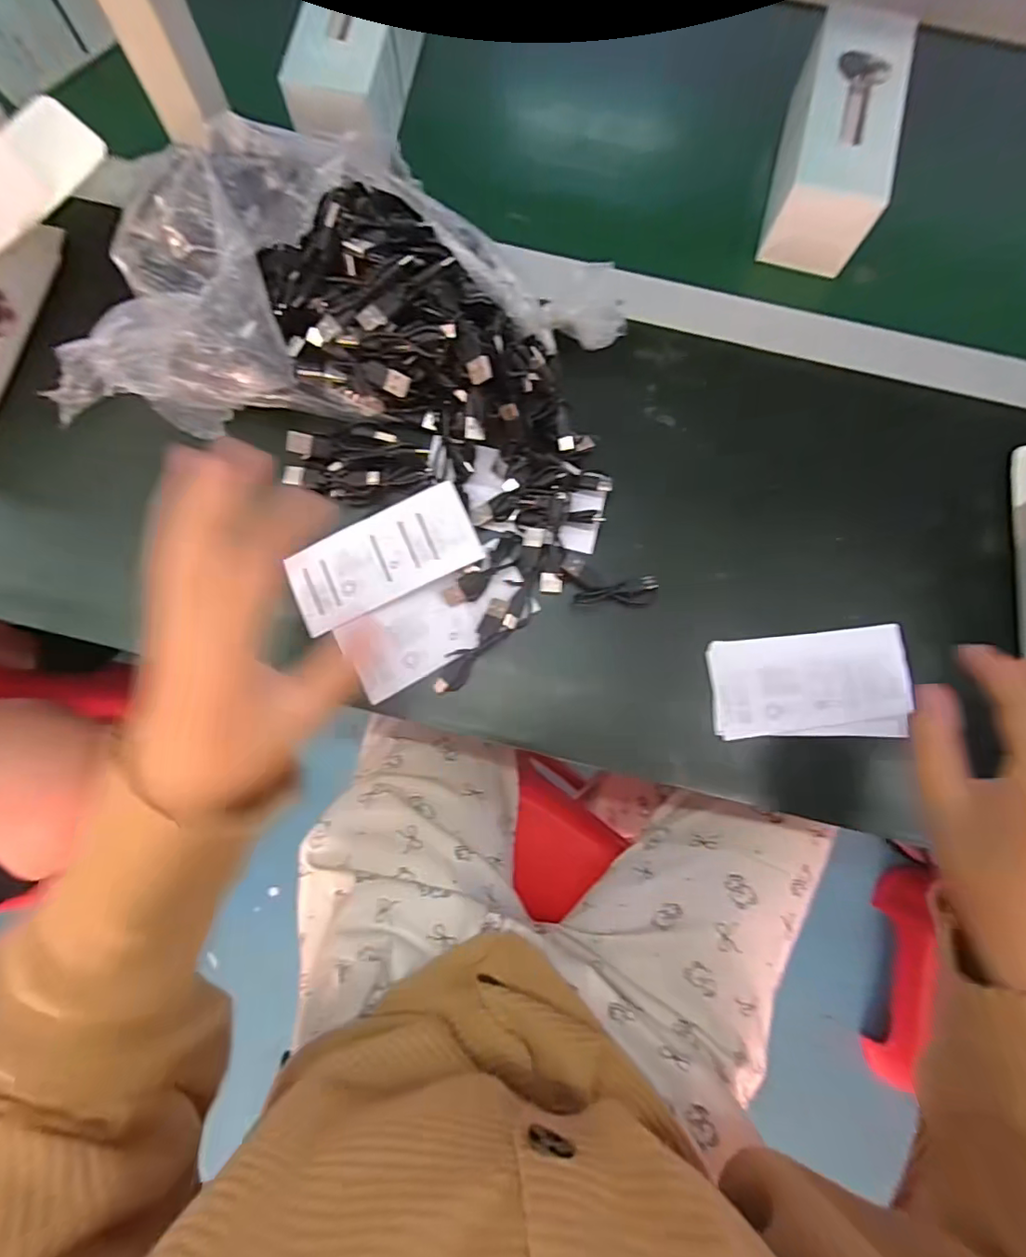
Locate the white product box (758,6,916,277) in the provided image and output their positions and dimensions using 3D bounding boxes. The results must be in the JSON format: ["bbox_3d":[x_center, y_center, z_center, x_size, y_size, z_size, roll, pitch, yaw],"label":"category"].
[{"bbox_3d":[0.222,-0.339,0.395,0.071,0.064,0.163,16,78,2],"label":"white product box"}]

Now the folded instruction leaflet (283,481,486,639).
[{"bbox_3d":[-0.081,-0.044,0.349,0.117,0.006,0.053,-26,83,1],"label":"folded instruction leaflet"}]

